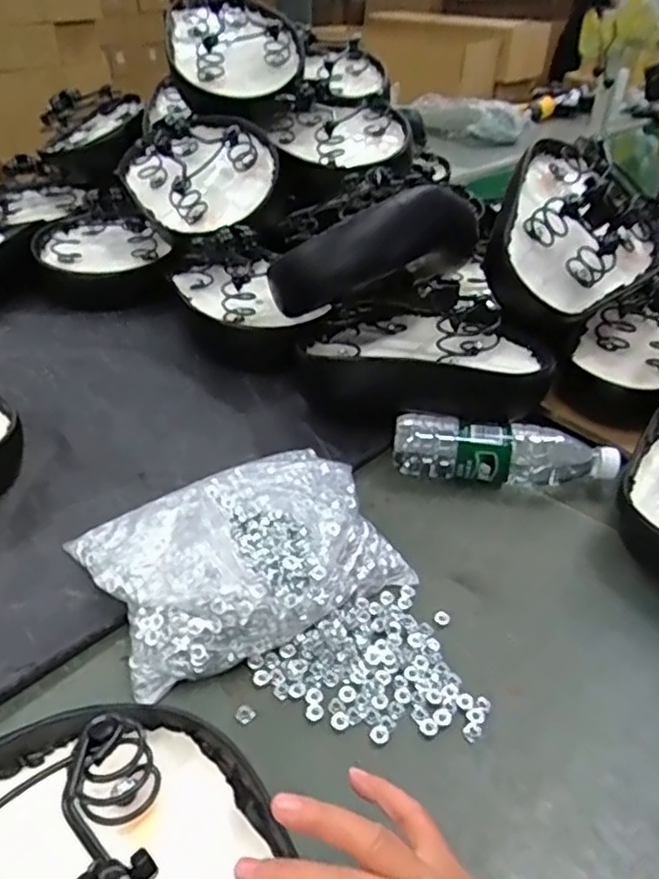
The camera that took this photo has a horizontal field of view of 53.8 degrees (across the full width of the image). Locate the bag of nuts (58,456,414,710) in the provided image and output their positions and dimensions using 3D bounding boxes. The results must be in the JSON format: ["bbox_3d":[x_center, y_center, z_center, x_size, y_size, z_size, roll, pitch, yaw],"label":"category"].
[{"bbox_3d":[-0.074,0.091,0.567,0.243,0.054,0.180,-19,41,-26],"label":"bag of nuts"}]

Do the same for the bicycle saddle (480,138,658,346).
[{"bbox_3d":[0.314,-0.248,0.791,0.212,0.120,0.279,32,64,-8],"label":"bicycle saddle"}]

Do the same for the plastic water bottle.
[{"bbox_3d":[0.182,0.015,0.684,0.224,0.059,0.057,11,37,13],"label":"plastic water bottle"}]

